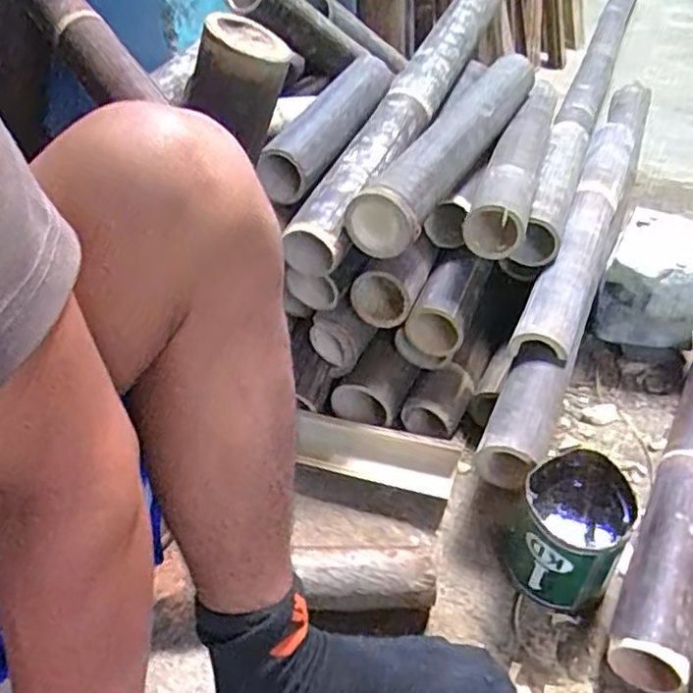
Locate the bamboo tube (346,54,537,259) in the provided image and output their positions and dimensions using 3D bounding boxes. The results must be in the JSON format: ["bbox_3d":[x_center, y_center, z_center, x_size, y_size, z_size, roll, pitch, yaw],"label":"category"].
[{"bbox_3d":[0.132,-0.238,0.800,0.084,0.079,0.403,23,57,27],"label":"bamboo tube"}]

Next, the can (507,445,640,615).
[{"bbox_3d":[0.206,0.178,0.638,0.095,0.126,0.104,-2,40,1],"label":"can"}]

